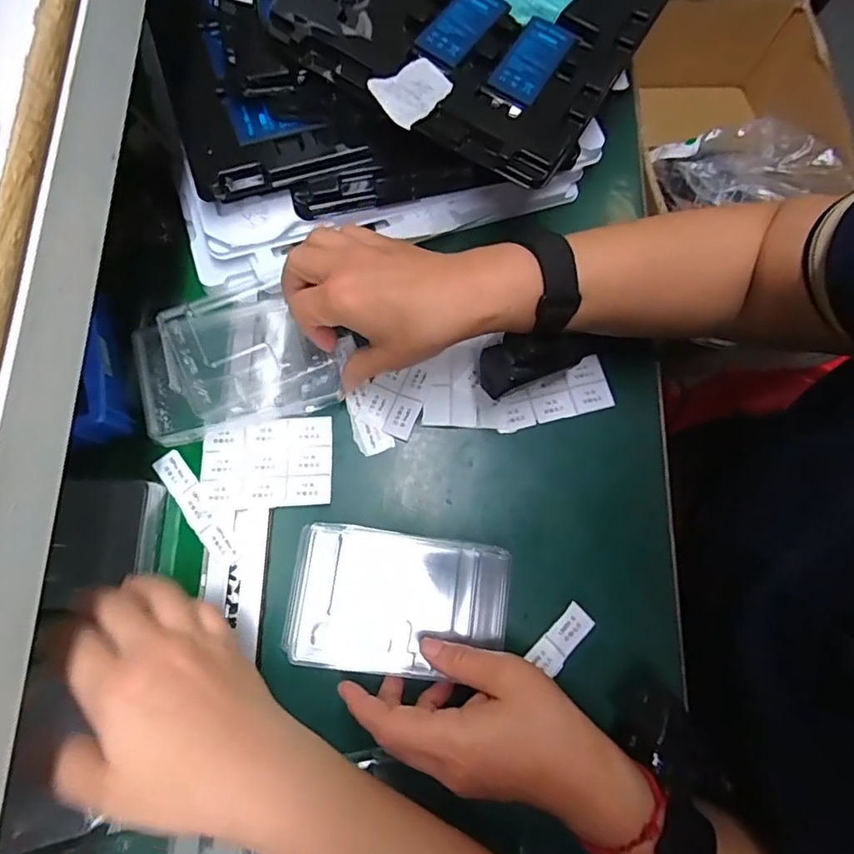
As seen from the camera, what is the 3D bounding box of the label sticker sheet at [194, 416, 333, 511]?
[{"bbox_3d":[-0.118,0.026,0.393,0.094,0.004,0.065,-4,71,0],"label":"label sticker sheet"}]

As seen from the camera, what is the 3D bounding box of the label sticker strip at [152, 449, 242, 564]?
[{"bbox_3d":[-0.166,0.057,0.389,0.021,0.005,0.092,-38,80,-10],"label":"label sticker strip"}]

